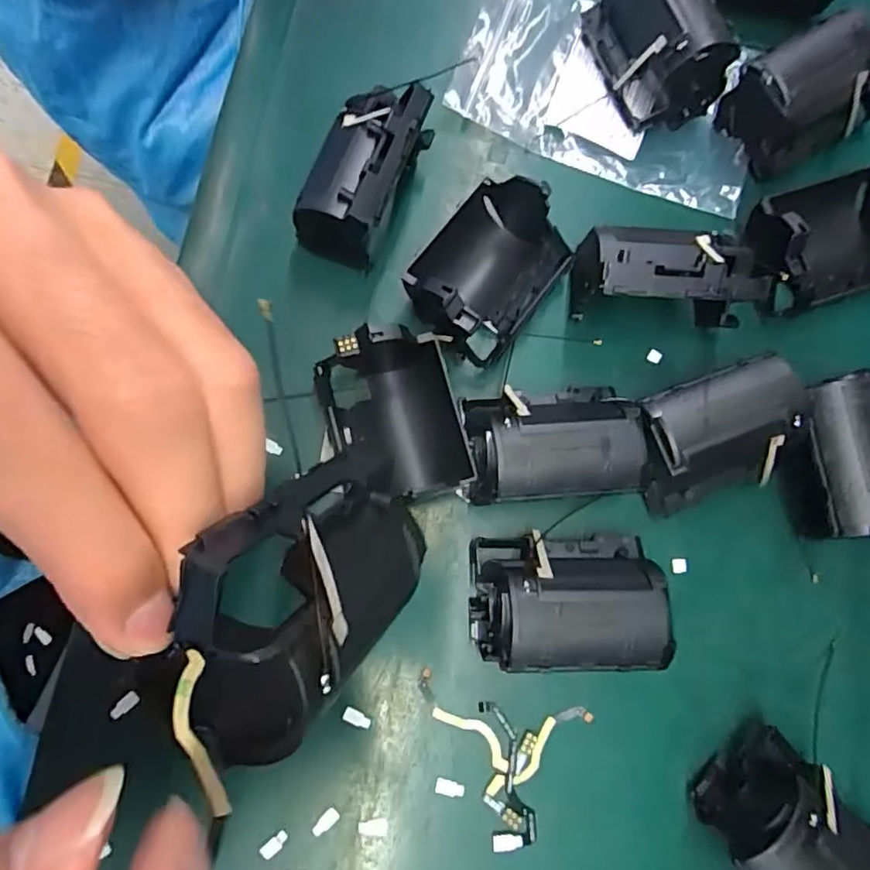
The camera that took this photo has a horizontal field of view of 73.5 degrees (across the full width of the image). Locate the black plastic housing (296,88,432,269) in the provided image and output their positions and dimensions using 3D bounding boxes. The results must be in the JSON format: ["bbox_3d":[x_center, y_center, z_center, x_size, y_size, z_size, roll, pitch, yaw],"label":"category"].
[{"bbox_3d":[-0.031,-0.114,0.259,0.045,0.049,0.073,28,77,0],"label":"black plastic housing"}]

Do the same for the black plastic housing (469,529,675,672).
[{"bbox_3d":[0.051,0.065,0.229,0.071,0.042,0.049,1,77,-3],"label":"black plastic housing"}]

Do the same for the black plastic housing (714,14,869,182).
[{"bbox_3d":[0.184,-0.166,0.284,0.072,0.041,0.047,-27,80,-9],"label":"black plastic housing"}]

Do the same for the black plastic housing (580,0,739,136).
[{"bbox_3d":[0.109,-0.194,0.286,0.049,0.040,0.070,-20,79,-7],"label":"black plastic housing"}]

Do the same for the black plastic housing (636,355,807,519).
[{"bbox_3d":[0.115,0.001,0.246,0.066,0.041,0.049,-17,79,-7],"label":"black plastic housing"}]

